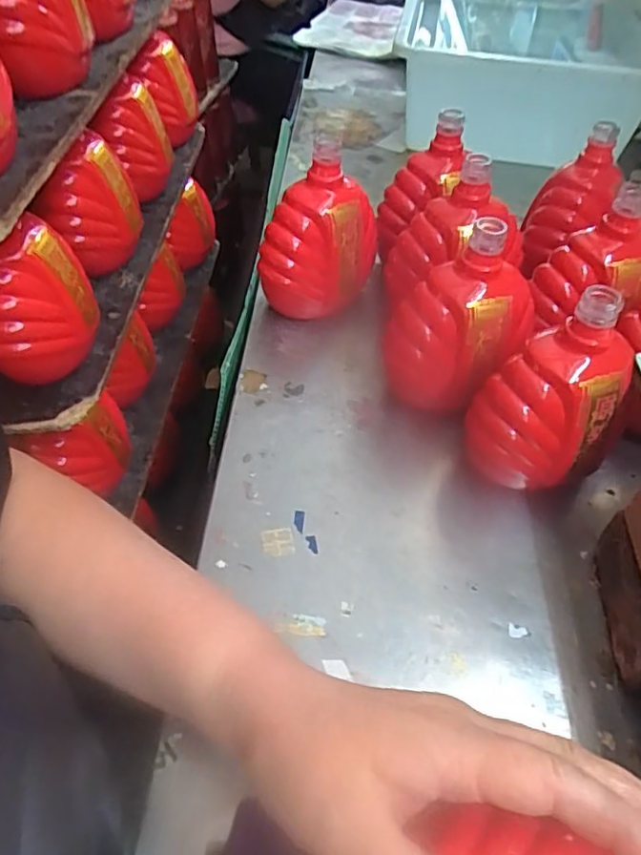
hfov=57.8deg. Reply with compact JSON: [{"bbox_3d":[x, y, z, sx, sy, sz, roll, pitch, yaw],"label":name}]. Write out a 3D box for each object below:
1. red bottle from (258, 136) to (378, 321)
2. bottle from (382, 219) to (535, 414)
[{"bbox_3d":[-0.001,-0.181,0.564,0.110,0.164,0.076,9,47,3],"label":"red bottle"},{"bbox_3d":[0.115,-0.085,0.486,0.110,0.162,0.086,24,50,16],"label":"bottle"}]

